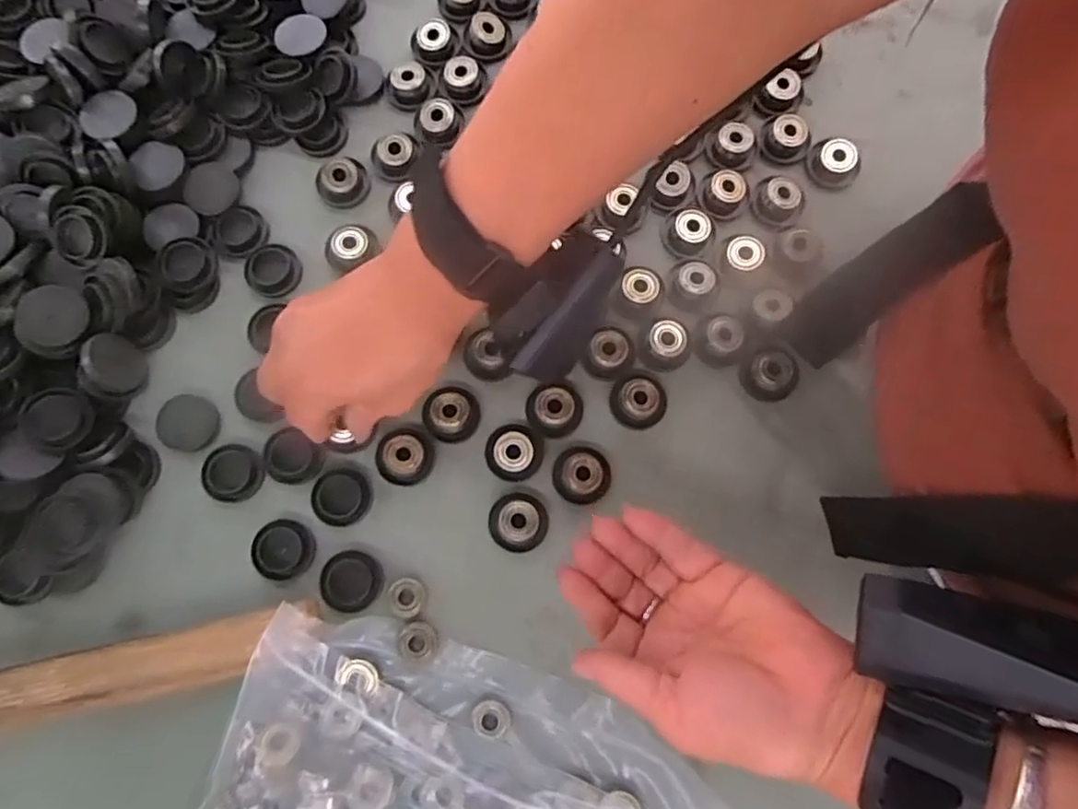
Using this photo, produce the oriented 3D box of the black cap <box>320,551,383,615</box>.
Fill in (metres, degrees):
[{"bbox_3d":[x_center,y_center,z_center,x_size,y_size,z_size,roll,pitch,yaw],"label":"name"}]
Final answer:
[{"bbox_3d":[-0.101,0.094,0.348,0.031,0.006,0.030,21,77,5],"label":"black cap"}]

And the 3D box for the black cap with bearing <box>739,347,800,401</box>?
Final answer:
[{"bbox_3d":[0.132,-0.019,0.375,0.026,0.021,0.028,0,77,0],"label":"black cap with bearing"}]

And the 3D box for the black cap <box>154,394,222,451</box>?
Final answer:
[{"bbox_3d":[-0.199,0.010,0.371,0.034,0.006,0.031,0,77,0],"label":"black cap"}]

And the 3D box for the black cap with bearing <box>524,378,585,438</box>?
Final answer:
[{"bbox_3d":[0.009,0.002,0.366,0.033,0.012,0.030,0,77,0],"label":"black cap with bearing"}]

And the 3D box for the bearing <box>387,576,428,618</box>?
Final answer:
[{"bbox_3d":[-0.070,0.103,0.347,0.020,0.005,0.021,0,77,0],"label":"bearing"}]

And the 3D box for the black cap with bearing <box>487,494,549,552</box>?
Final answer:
[{"bbox_3d":[-0.011,0.064,0.353,0.032,0.010,0.031,0,77,0],"label":"black cap with bearing"}]

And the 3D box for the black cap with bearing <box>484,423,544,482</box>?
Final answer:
[{"bbox_3d":[-0.014,0.026,0.363,0.031,0.010,0.031,0,77,0],"label":"black cap with bearing"}]

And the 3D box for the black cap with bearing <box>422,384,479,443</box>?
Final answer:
[{"bbox_3d":[-0.049,0.005,0.368,0.030,0.011,0.031,0,77,0],"label":"black cap with bearing"}]

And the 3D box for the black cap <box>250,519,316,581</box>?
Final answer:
[{"bbox_3d":[-0.139,0.078,0.353,0.032,0.004,0.031,0,77,0],"label":"black cap"}]

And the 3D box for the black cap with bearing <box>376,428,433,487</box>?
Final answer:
[{"bbox_3d":[-0.076,0.028,0.361,0.031,0.011,0.030,0,77,0],"label":"black cap with bearing"}]

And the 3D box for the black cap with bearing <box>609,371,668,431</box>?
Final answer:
[{"bbox_3d":[0.057,-0.004,0.371,0.031,0.014,0.034,0,77,0],"label":"black cap with bearing"}]

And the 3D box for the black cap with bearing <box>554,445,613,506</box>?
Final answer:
[{"bbox_3d":[0.024,0.039,0.359,0.031,0.012,0.030,0,77,0],"label":"black cap with bearing"}]

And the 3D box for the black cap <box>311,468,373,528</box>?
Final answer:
[{"bbox_3d":[-0.109,0.051,0.359,0.032,0.005,0.030,0,77,0],"label":"black cap"}]

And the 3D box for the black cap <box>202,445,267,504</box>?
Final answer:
[{"bbox_3d":[-0.170,0.037,0.362,0.032,0.004,0.031,0,77,0],"label":"black cap"}]

